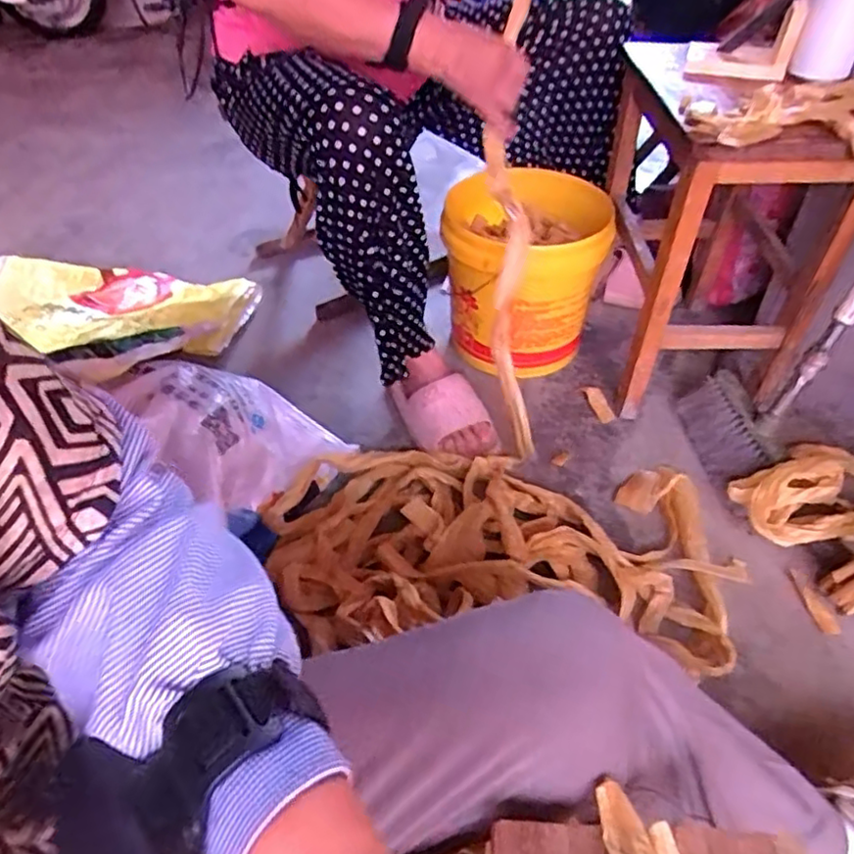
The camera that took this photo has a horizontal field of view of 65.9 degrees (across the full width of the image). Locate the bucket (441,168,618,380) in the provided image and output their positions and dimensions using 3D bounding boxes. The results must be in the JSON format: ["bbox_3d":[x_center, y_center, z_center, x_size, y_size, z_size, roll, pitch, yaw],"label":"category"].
[{"bbox_3d":[0.165,-0.250,1.088,0.236,0.241,0.255,2,43,3],"label":"bucket"}]

